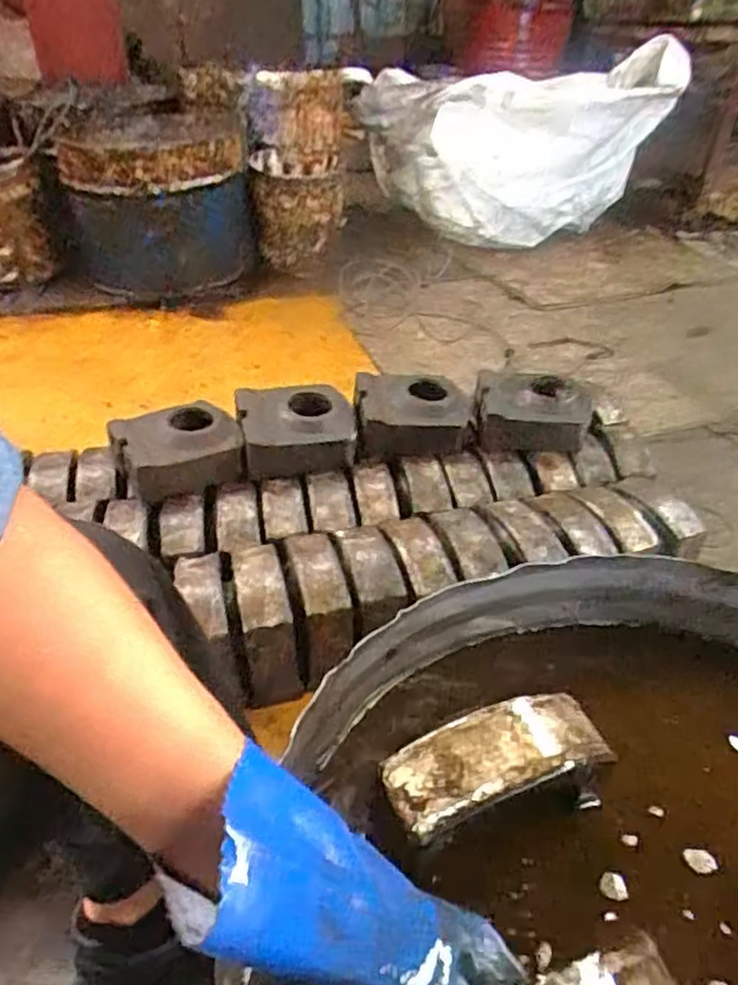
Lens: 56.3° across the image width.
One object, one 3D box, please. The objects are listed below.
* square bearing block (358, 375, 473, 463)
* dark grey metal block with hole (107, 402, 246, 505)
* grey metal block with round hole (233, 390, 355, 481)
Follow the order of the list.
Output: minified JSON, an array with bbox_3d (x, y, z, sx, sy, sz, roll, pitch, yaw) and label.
[{"bbox_3d":[0.073,-0.130,1.199,0.191,0.109,0.128,1,37,0],"label":"square bearing block"},{"bbox_3d":[-0.295,-0.065,1.077,0.186,0.075,0.117,-13,39,-17],"label":"dark grey metal block with hole"},{"bbox_3d":[-0.118,-0.104,1.134,0.186,0.095,0.132,-5,38,-7],"label":"grey metal block with round hole"}]

